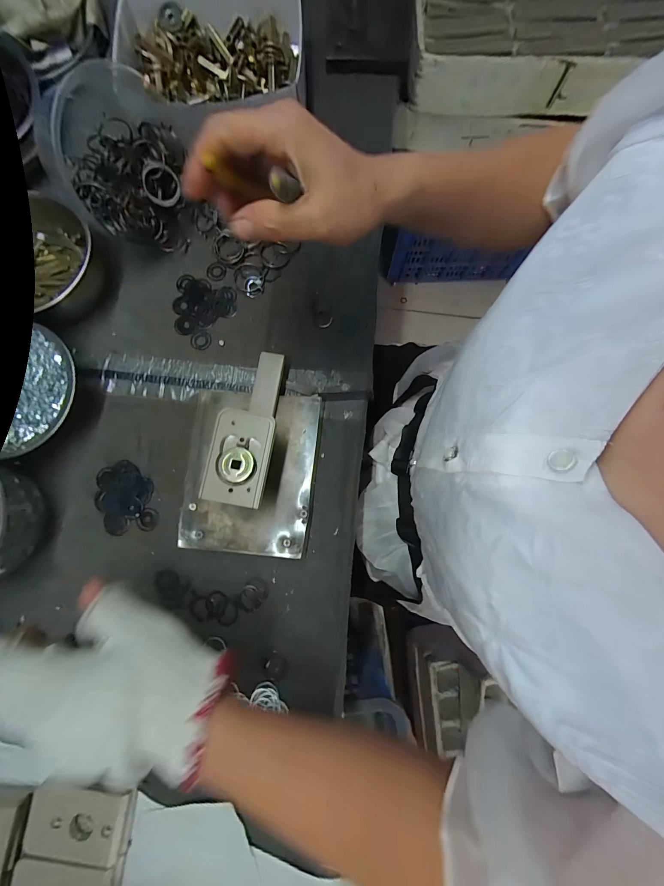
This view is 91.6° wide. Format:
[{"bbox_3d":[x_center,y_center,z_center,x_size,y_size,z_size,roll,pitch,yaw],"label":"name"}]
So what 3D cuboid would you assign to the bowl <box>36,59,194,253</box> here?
[{"bbox_3d":[-0.217,-0.285,0.350,0.126,0.073,0.152,-42,84,-8],"label":"bowl"}]

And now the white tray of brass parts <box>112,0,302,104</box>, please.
[{"bbox_3d":[-0.136,-0.446,0.365,0.206,0.048,0.107,-4,81,0],"label":"white tray of brass parts"}]

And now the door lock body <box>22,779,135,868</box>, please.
[{"bbox_3d":[-0.211,0.315,0.272,0.077,0.018,0.049,5,80,-1],"label":"door lock body"}]

